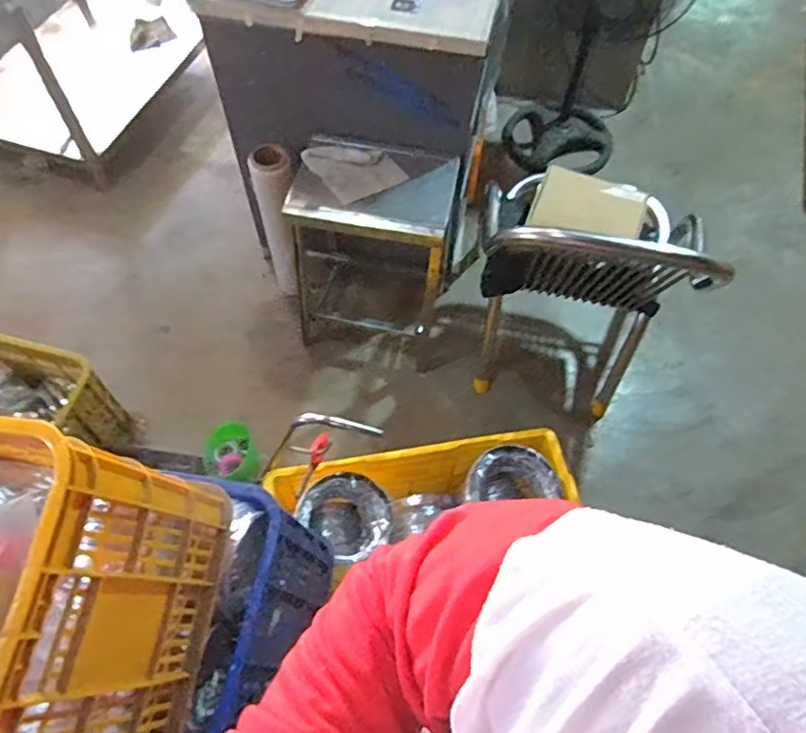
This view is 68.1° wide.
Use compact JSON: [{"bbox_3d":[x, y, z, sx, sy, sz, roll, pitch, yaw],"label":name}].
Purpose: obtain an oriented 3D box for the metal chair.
[{"bbox_3d":[0.434,-0.234,1.487,0.508,0.710,0.490,17,60,8],"label":"metal chair"}]

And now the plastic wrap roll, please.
[{"bbox_3d":[-0.338,-0.388,1.671,0.102,0.479,0.093,-10,60,-8],"label":"plastic wrap roll"}]

